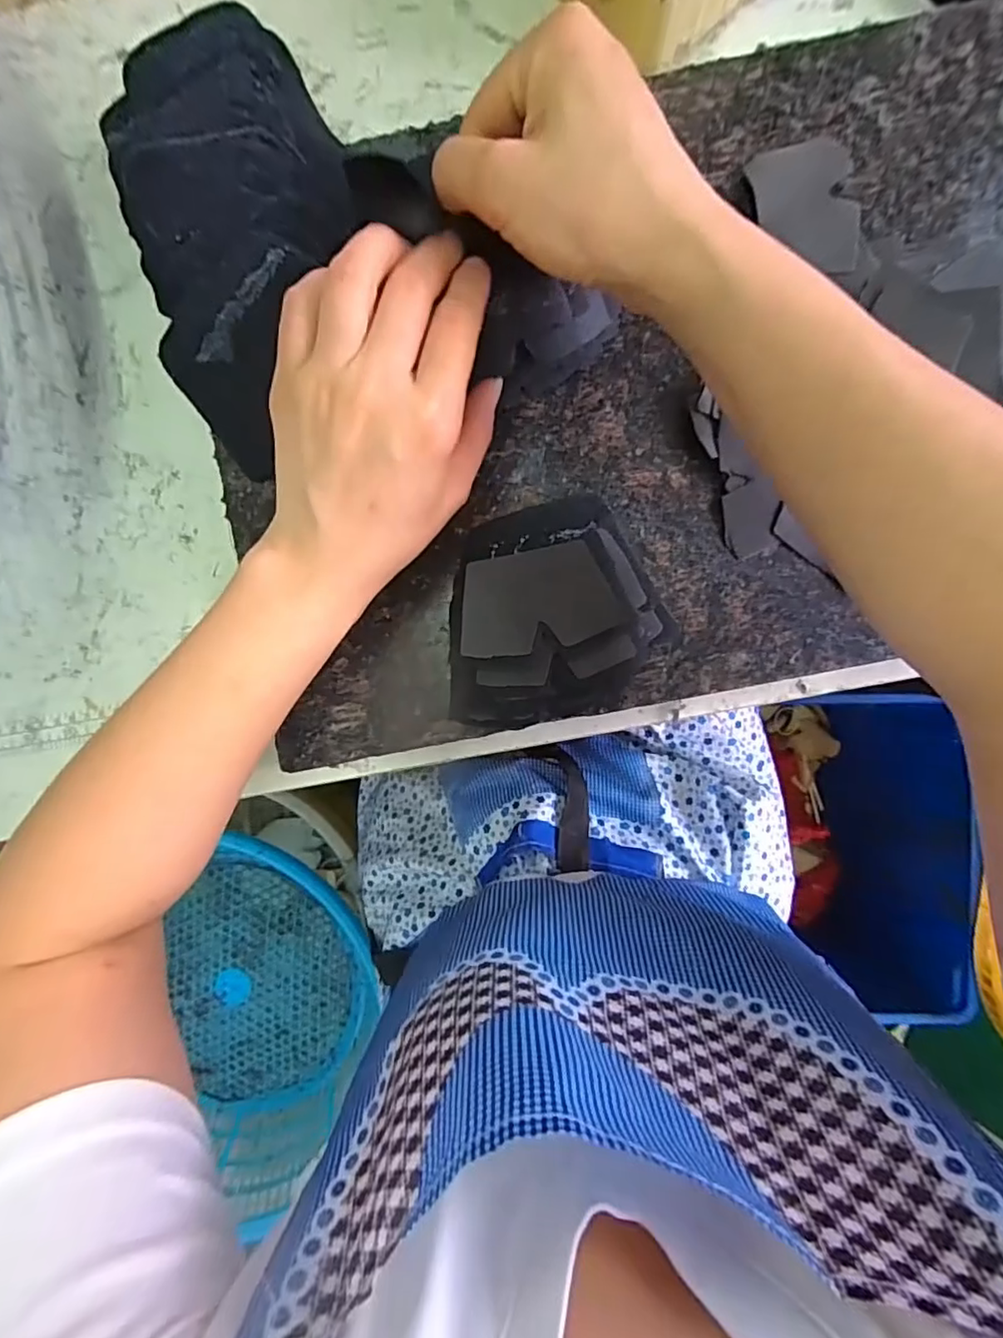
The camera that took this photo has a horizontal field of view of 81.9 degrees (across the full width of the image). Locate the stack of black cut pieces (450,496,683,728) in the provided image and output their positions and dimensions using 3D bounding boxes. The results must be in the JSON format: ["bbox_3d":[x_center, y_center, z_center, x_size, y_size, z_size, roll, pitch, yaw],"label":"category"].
[{"bbox_3d":[0.028,-0.029,0.325,0.130,0.041,0.113,-17,91,2],"label":"stack of black cut pieces"}]

